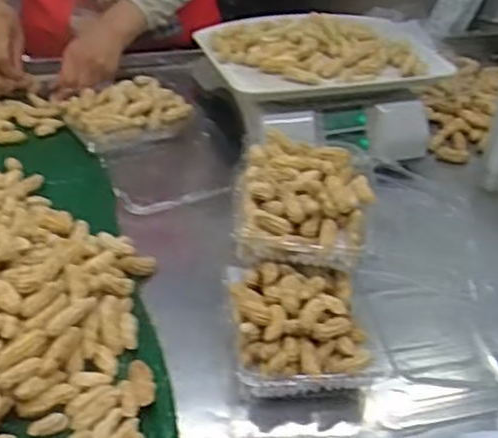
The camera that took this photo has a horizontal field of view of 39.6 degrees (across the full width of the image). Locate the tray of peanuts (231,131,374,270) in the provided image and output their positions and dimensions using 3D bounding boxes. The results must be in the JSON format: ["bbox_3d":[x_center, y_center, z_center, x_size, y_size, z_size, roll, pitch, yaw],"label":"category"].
[{"bbox_3d":[0.053,-0.025,0.677,0.125,0.060,0.155,6,35,0],"label":"tray of peanuts"}]

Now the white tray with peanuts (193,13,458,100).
[{"bbox_3d":[0.092,-0.221,0.916,0.307,0.042,0.219,-3,36,-12],"label":"white tray with peanuts"}]

